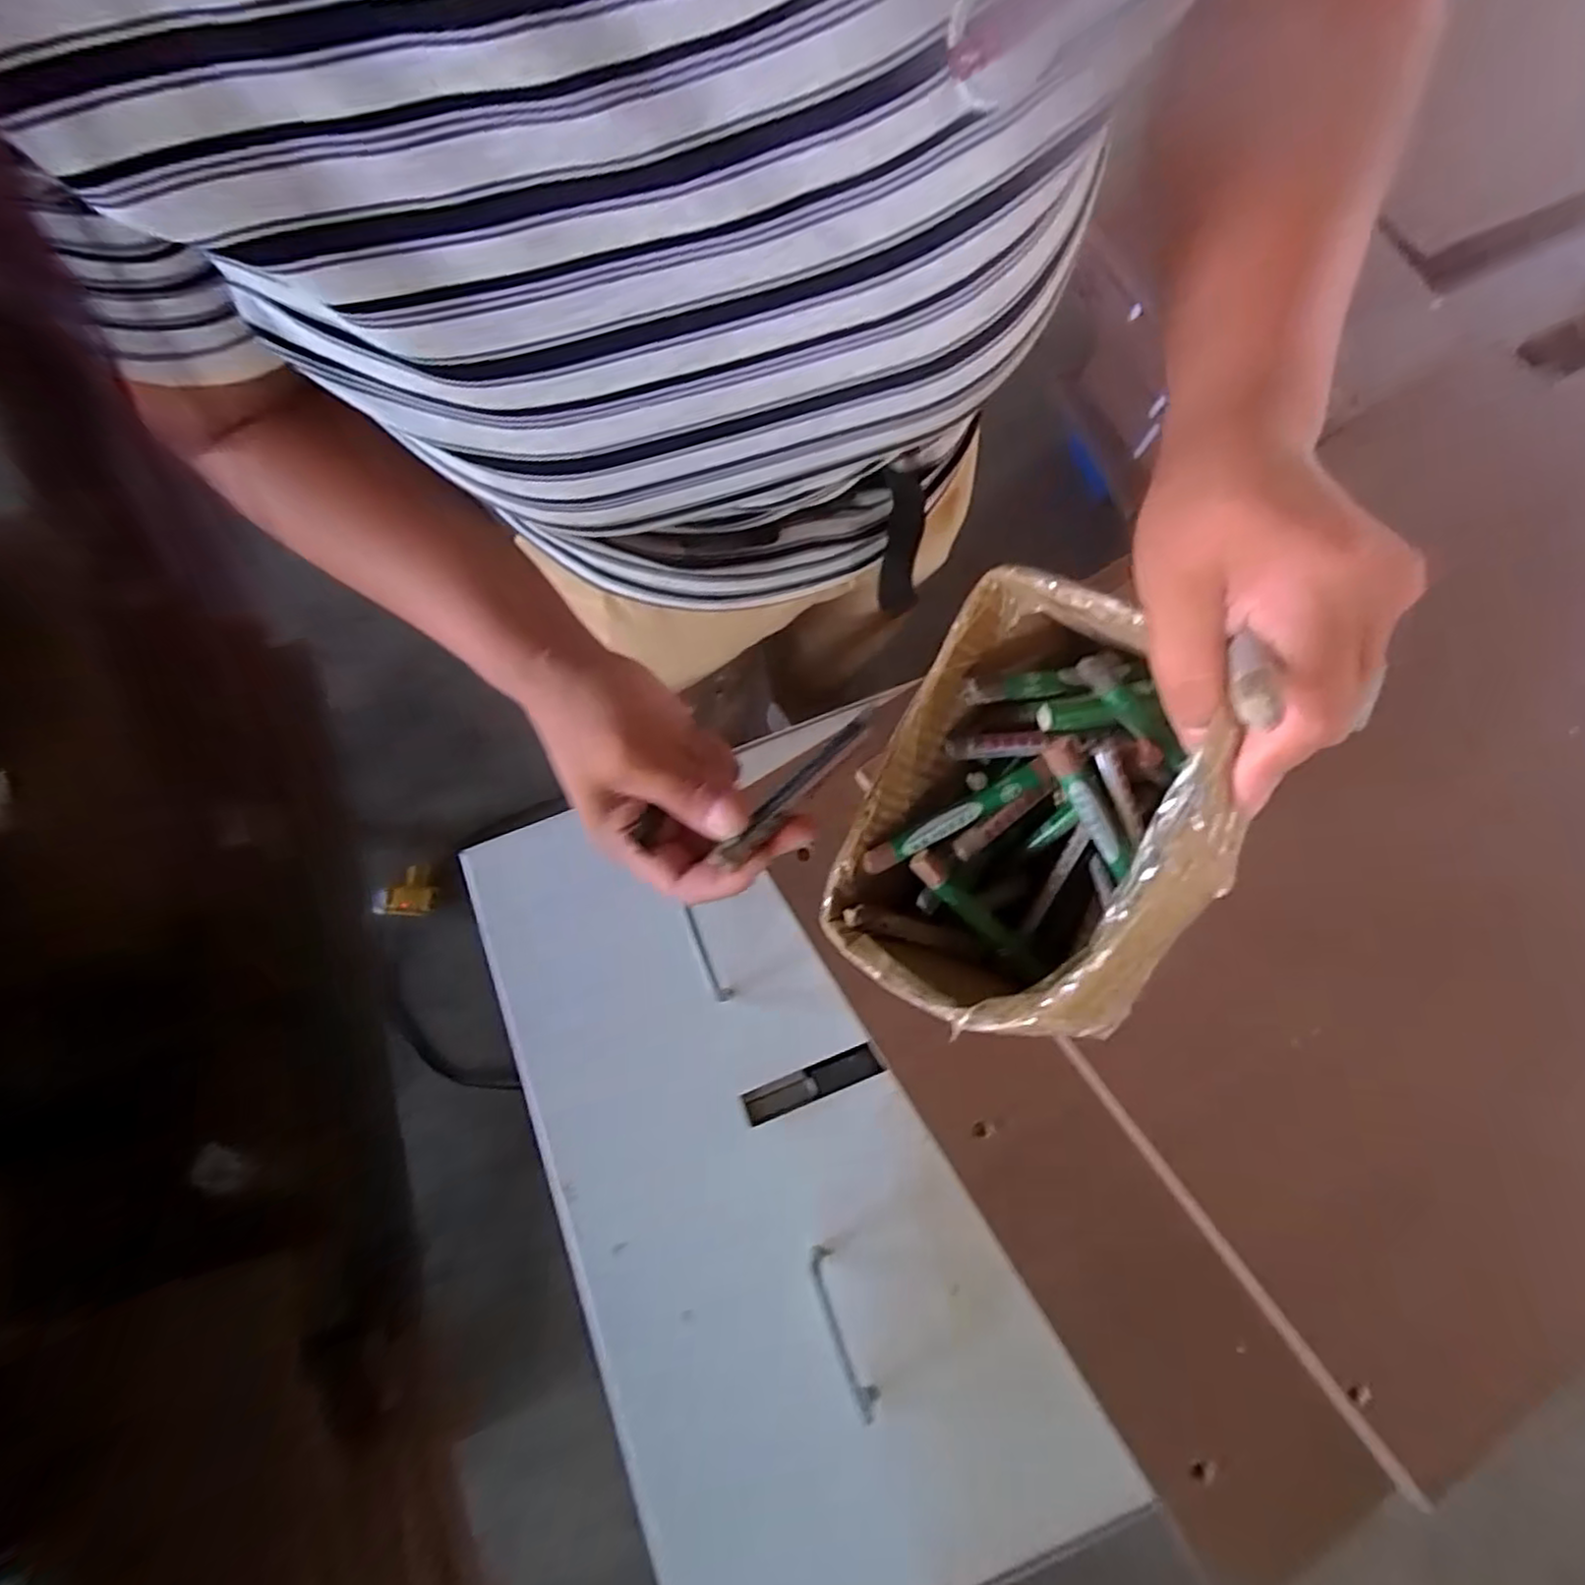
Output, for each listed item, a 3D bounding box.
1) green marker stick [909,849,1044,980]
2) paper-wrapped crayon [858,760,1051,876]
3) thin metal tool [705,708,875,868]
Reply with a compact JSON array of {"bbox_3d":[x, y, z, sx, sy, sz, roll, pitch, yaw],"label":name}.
[{"bbox_3d":[0.096,0.065,0.354,0.096,0.010,0.011,43,79,-15],"label":"green marker stick"},{"bbox_3d":[0.083,0.012,0.345,0.104,0.015,0.012,-27,77,-7],"label":"paper-wrapped crayon"},{"bbox_3d":[0.002,-0.002,0.302,0.011,0.007,0.093,43,77,10],"label":"thin metal tool"}]

